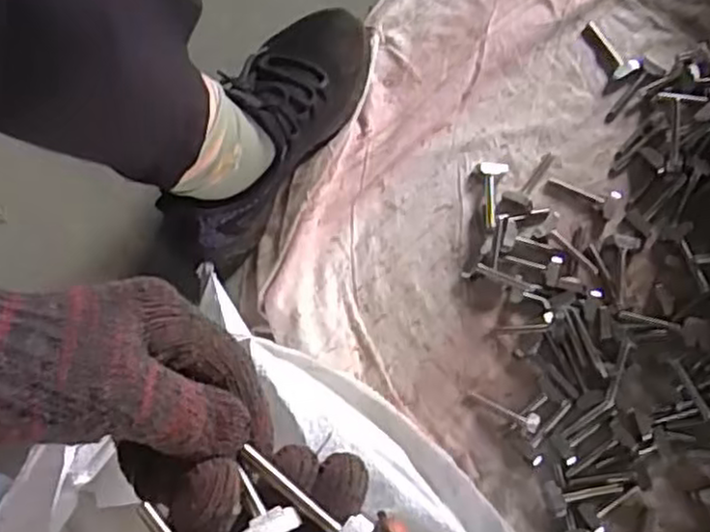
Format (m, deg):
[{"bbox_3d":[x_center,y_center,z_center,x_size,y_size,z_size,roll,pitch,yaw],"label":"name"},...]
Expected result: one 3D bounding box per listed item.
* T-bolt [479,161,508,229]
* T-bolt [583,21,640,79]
[{"bbox_3d":[0.116,-0.059,0.616,0.023,0.007,0.057,4,78,-1],"label":"T-bolt"},{"bbox_3d":[0.227,-0.194,0.649,0.022,0.012,0.060,-25,80,-7],"label":"T-bolt"}]

